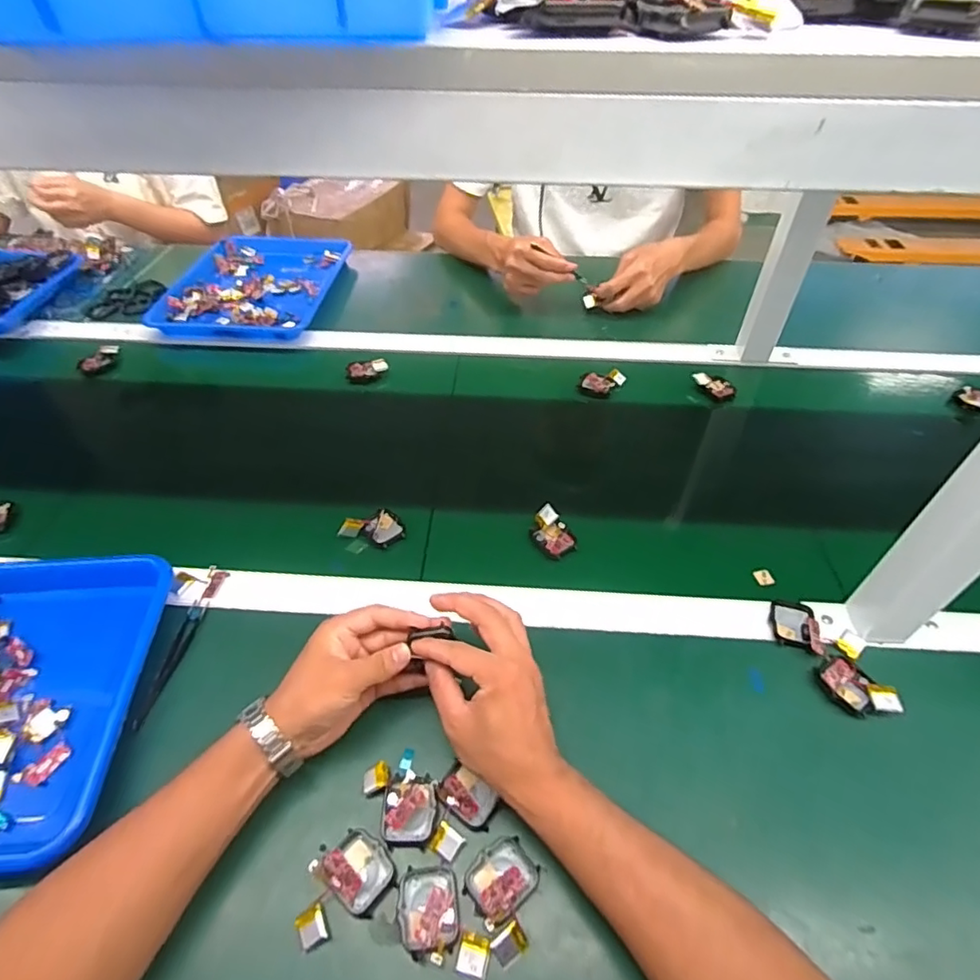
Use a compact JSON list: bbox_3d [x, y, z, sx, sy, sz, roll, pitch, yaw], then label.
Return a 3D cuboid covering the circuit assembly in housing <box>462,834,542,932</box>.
[{"bbox_3d":[0.007,0.264,0.386,0.047,0.012,0.040,-32,55,-27],"label":"circuit assembly in housing"}]

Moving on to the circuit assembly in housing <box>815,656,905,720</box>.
[{"bbox_3d":[0.306,0.165,0.472,0.037,0.015,0.058,-29,54,-25],"label":"circuit assembly in housing"}]

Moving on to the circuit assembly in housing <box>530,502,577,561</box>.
[{"bbox_3d":[0.064,0.043,0.588,0.036,0.025,0.051,-23,51,-20],"label":"circuit assembly in housing"}]

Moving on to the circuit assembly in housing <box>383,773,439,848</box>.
[{"bbox_3d":[-0.058,0.233,0.415,0.037,0.011,0.044,1,47,1],"label":"circuit assembly in housing"}]

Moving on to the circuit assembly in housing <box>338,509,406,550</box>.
[{"bbox_3d":[-0.121,0.038,0.599,0.063,0.018,0.042,10,48,9],"label":"circuit assembly in housing"}]

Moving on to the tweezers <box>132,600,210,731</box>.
[{"bbox_3d":[-0.278,0.149,0.500,0.015,0.009,0.118,3,47,2],"label":"tweezers"}]

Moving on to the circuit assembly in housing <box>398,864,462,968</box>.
[{"bbox_3d":[-0.039,0.278,0.373,0.039,0.010,0.051,-6,47,-6],"label":"circuit assembly in housing"}]

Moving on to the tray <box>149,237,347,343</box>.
[{"bbox_3d":[-0.383,-0.350,0.955,0.255,0.032,0.329,2,47,1],"label":"tray"}]

